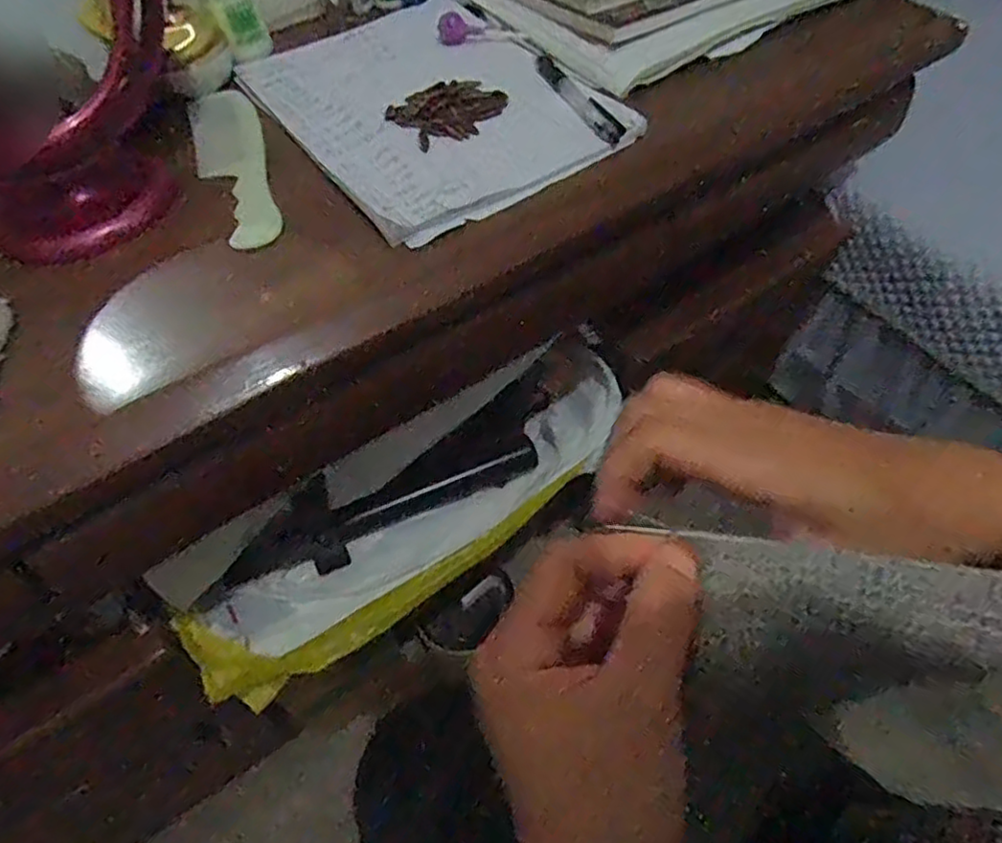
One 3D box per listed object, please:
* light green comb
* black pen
[{"bbox_3d":[-0.198,-0.191,0.489,0.050,0.004,0.205,-18,55,-8],"label":"light green comb"},{"bbox_3d":[0.057,-0.245,0.503,0.019,0.007,0.126,-22,55,-11],"label":"black pen"}]

